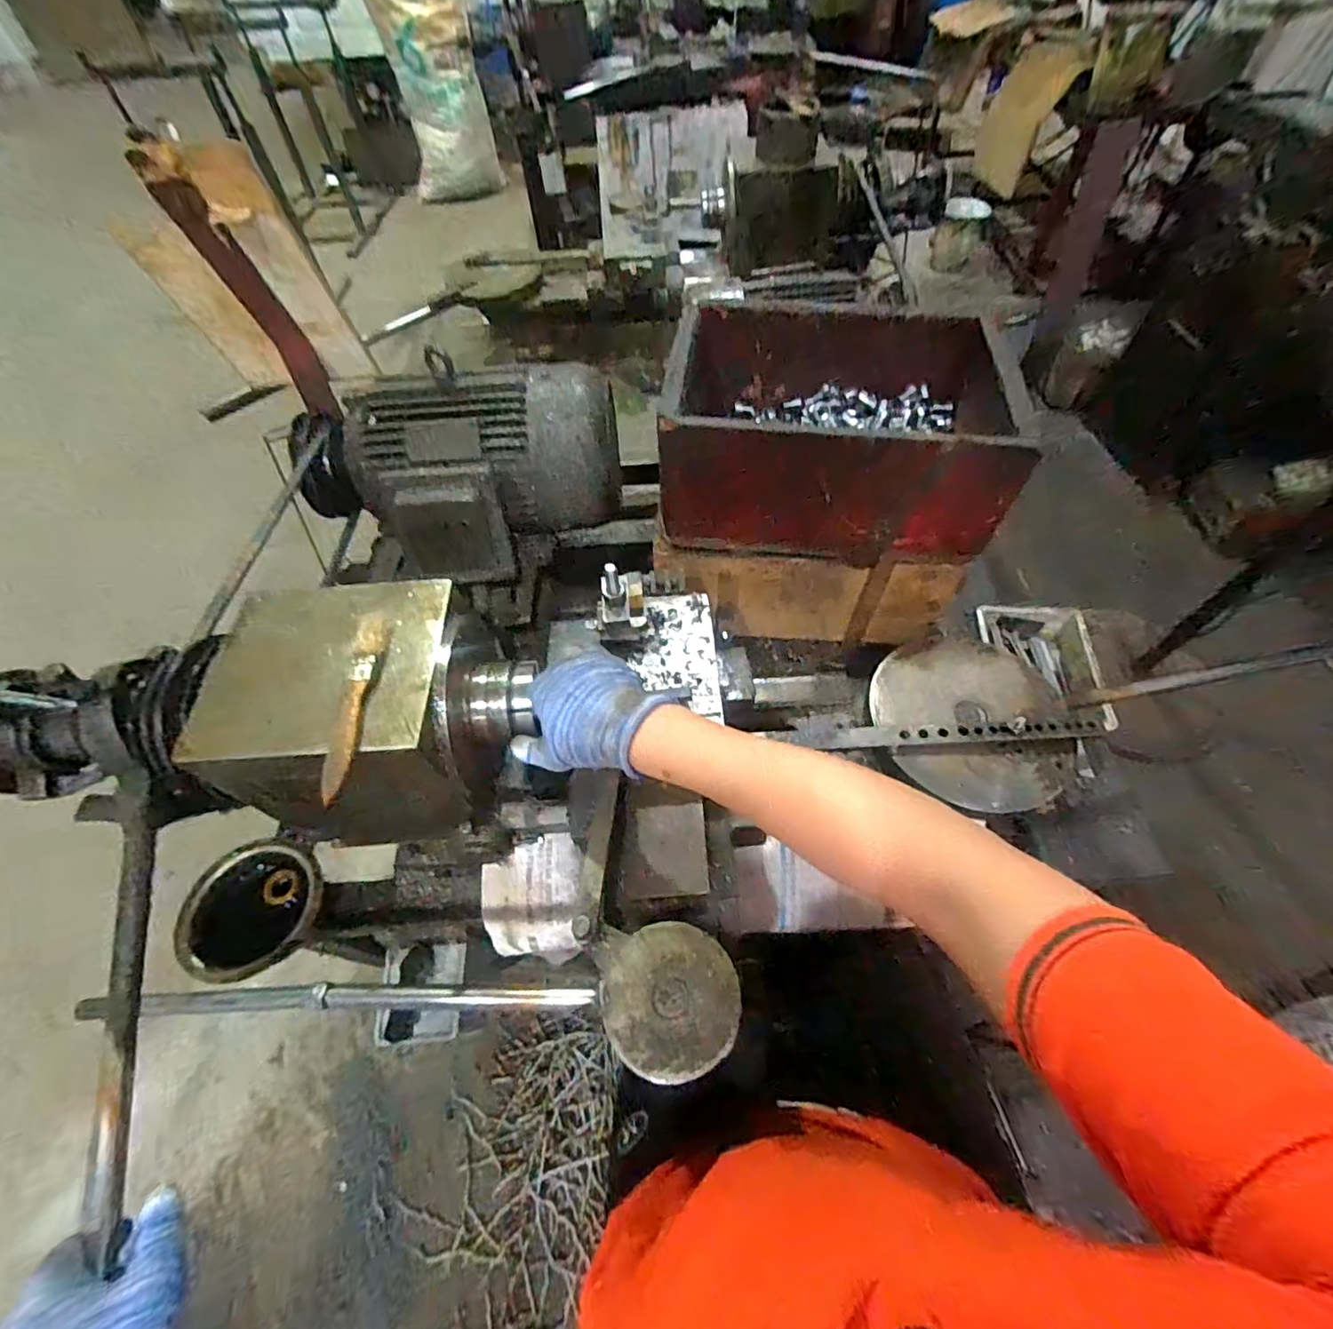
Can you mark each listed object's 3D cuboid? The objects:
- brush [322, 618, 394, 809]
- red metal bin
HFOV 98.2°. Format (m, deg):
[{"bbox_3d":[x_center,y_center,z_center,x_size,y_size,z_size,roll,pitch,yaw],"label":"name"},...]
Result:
[{"bbox_3d":[-0.222,0.024,0.414,0.024,0.012,0.150,-6,56,-1],"label":"brush"},{"bbox_3d":[0.182,-0.274,0.652,0.345,0.151,0.266,5,56,6],"label":"red metal bin"}]

